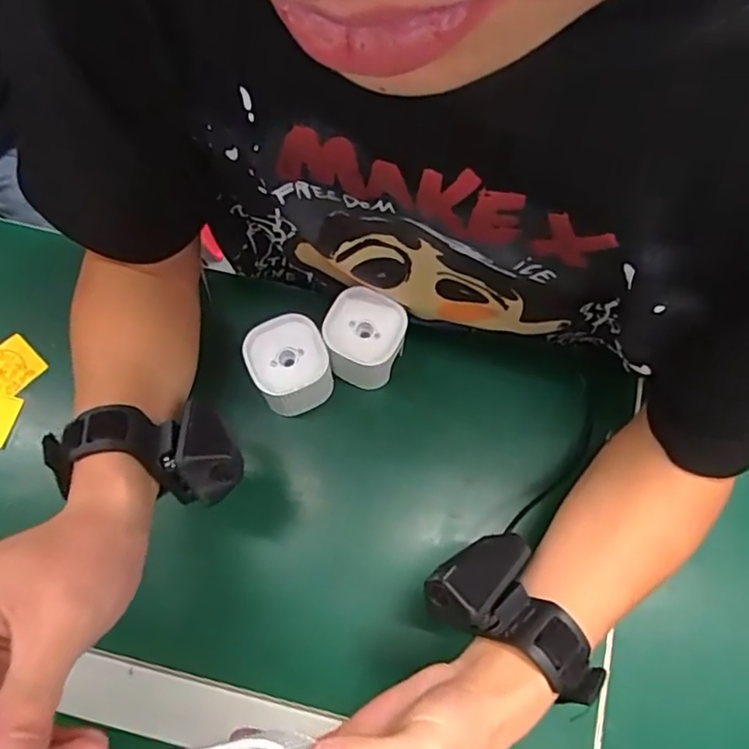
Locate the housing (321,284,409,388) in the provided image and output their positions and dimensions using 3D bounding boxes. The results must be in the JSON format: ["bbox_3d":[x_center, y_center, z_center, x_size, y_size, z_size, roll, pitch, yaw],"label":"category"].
[{"bbox_3d":[-0.005,-0.026,0.454,0.059,0.063,0.057,17,75,3],"label":"housing"}]

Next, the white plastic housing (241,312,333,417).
[{"bbox_3d":[-0.062,-0.004,0.449,0.053,0.065,0.055,-27,78,-9],"label":"white plastic housing"}]

